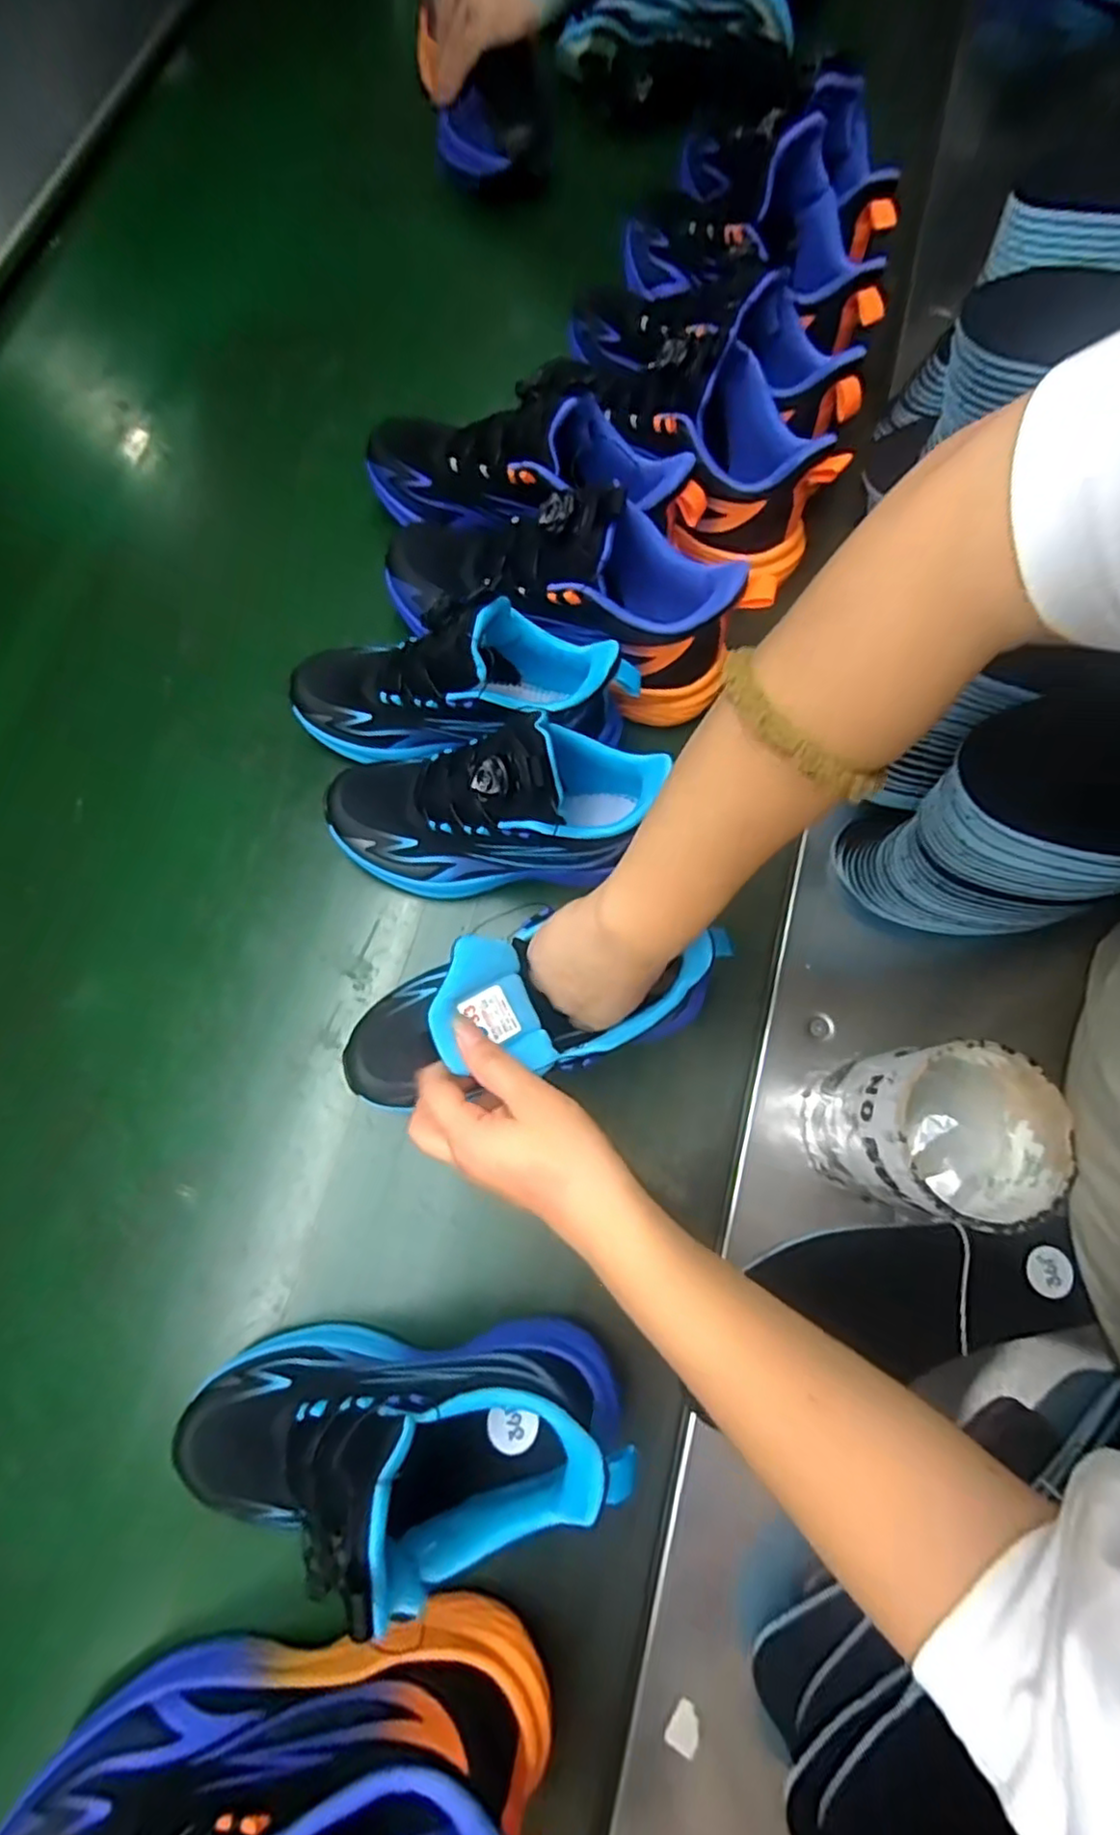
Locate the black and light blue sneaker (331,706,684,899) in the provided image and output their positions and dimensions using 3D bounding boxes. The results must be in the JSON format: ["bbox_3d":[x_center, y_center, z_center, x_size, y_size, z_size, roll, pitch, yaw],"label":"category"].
[{"bbox_3d":[-0.047,-0.070,0.409,0.198,0.138,0.076,-3,74,-1],"label":"black and light blue sneaker"}]

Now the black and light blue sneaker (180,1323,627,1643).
[{"bbox_3d":[-0.079,0.254,0.324,0.226,0.135,0.081,-1,74,-1],"label":"black and light blue sneaker"}]

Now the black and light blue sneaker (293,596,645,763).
[{"bbox_3d":[-0.068,-0.159,0.433,0.230,0.118,0.084,-4,74,13],"label":"black and light blue sneaker"}]

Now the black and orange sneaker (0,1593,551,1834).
[{"bbox_3d":[-0.129,0.402,0.283,0.262,0.138,0.088,-10,75,-3],"label":"black and orange sneaker"}]

